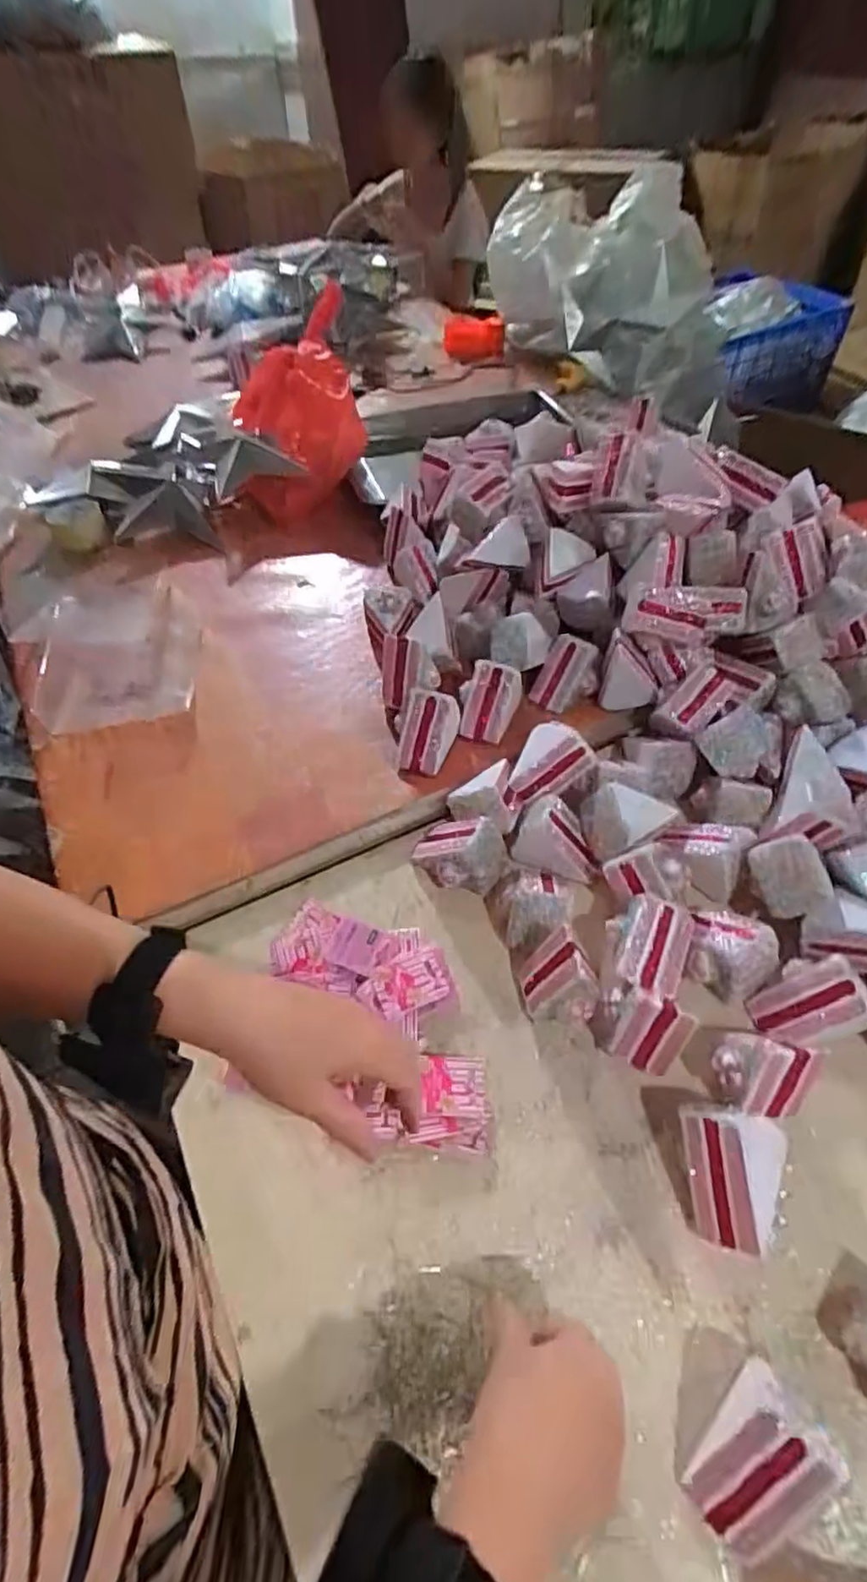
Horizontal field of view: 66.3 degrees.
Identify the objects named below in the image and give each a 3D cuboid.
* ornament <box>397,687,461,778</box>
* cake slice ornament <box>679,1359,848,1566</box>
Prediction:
[{"bbox_3d":[-0.008,-0.066,0.735,0.059,0.062,0.078,11,52,12],"label":"ornament"},{"bbox_3d":[0.192,0.394,0.388,0.082,0.064,0.057,-36,58,-24],"label":"cake slice ornament"}]

